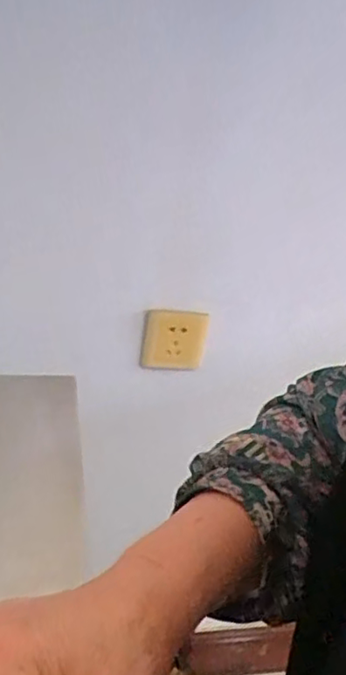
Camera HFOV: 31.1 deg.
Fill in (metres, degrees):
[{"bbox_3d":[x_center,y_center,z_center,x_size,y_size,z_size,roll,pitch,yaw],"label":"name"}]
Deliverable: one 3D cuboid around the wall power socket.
[{"bbox_3d":[0.003,0.004,0.882,0.093,0.093,0.021,1,26,-16],"label":"wall power socket"}]

